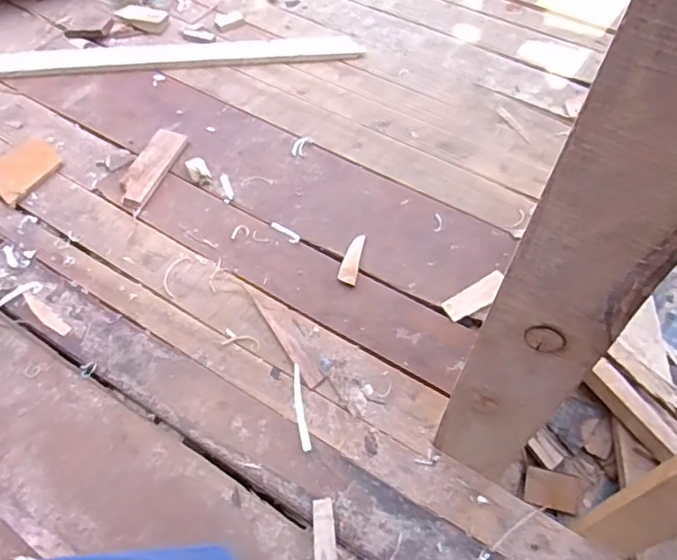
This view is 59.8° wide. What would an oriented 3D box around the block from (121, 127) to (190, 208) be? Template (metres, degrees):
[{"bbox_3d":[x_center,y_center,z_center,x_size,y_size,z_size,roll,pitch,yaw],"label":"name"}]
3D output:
[{"bbox_3d":[-0.327,-0.197,1.031,0.065,0.014,0.180,15,56,11],"label":"block"}]

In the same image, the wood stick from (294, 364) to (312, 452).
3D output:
[{"bbox_3d":[-0.051,0.169,0.783,0.013,0.010,0.124,-8,57,-6],"label":"wood stick"}]

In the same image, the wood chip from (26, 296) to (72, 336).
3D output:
[{"bbox_3d":[-0.432,0.054,0.870,0.099,0.004,0.019,34,63,20],"label":"wood chip"}]

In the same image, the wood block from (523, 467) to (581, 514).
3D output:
[{"bbox_3d":[0.381,0.374,1.049,0.090,0.012,0.065,9,74,17],"label":"wood block"}]

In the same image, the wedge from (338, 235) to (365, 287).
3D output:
[{"bbox_3d":[0.021,-0.032,0.918,0.028,0.012,0.093,9,55,7],"label":"wedge"}]

